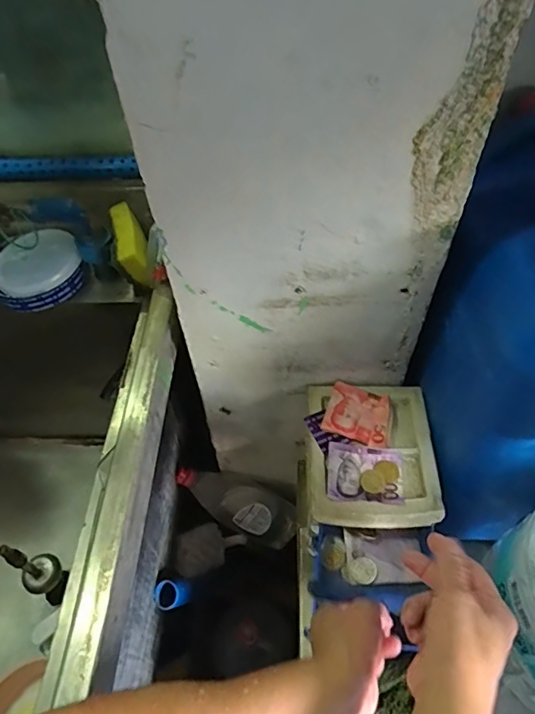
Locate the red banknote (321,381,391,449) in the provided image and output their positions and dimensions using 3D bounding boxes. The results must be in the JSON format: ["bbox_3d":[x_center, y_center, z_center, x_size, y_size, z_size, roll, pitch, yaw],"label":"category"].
[{"bbox_3d":[0.106,0.065,0.563,0.074,0.011,0.069,16,56,15],"label":"red banknote"}]

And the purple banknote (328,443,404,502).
[{"bbox_3d":[0.104,0.124,0.529,0.079,0.009,0.062,7,54,0],"label":"purple banknote"}]

